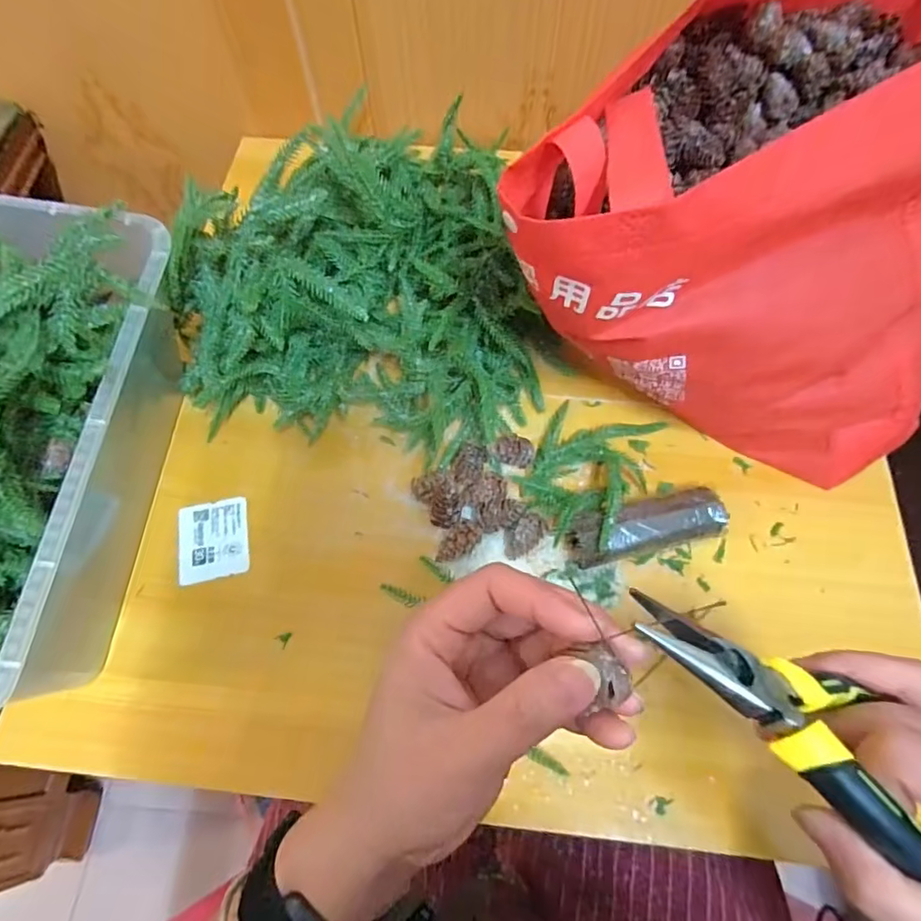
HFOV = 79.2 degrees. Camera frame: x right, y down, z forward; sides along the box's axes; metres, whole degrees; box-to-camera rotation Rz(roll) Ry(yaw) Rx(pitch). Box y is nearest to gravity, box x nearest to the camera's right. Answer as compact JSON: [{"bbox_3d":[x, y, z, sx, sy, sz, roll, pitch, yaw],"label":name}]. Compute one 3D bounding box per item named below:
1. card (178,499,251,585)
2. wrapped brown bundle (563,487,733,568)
[{"bbox_3d":[-0.178,0.057,0.403,0.049,0.004,0.058,-11,65,-4],"label":"card"},{"bbox_3d":[0.127,0.047,0.385,0.108,0.032,0.033,-14,65,-5],"label":"wrapped brown bundle"}]

